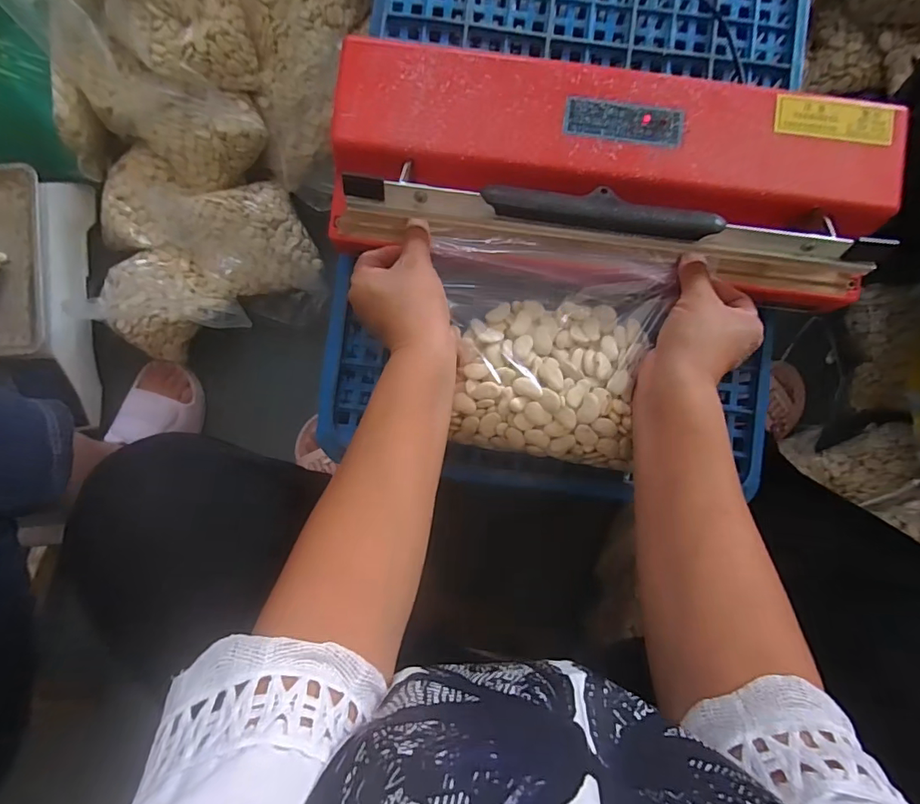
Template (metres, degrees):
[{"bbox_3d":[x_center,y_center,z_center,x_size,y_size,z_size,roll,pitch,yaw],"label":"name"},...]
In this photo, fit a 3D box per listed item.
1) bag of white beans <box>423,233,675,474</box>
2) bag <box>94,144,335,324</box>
[{"bbox_3d":[0.069,-0.042,0.396,0.174,0.056,0.169,6,87,-1],"label":"bag of white beans"},{"bbox_3d":[-0.337,-0.246,0.695,0.316,0.076,0.168,24,87,0],"label":"bag"}]

